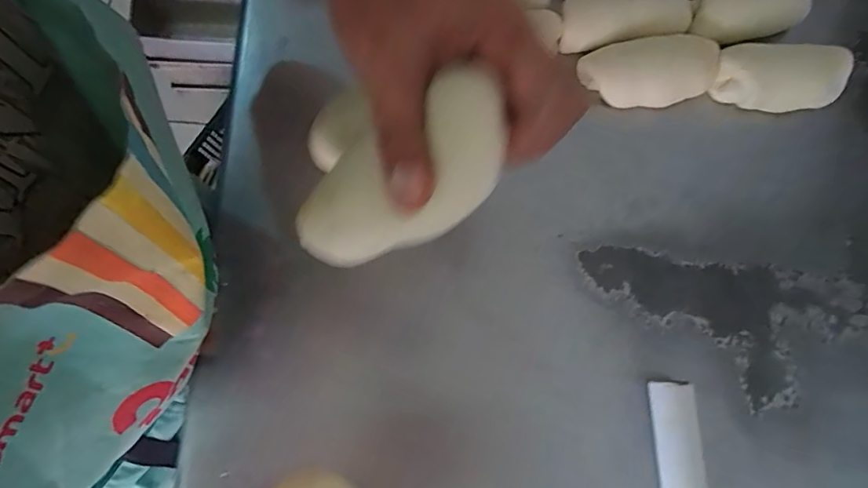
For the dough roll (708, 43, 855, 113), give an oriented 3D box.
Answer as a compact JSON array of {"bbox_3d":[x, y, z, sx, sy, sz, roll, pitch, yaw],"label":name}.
[{"bbox_3d":[0.314,-0.152,0.433,0.114,0.034,0.053,1,79,-1],"label":"dough roll"}]

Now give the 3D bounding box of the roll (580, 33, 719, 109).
[{"bbox_3d":[0.196,-0.157,0.433,0.119,0.034,0.053,-7,79,-2],"label":"roll"}]

